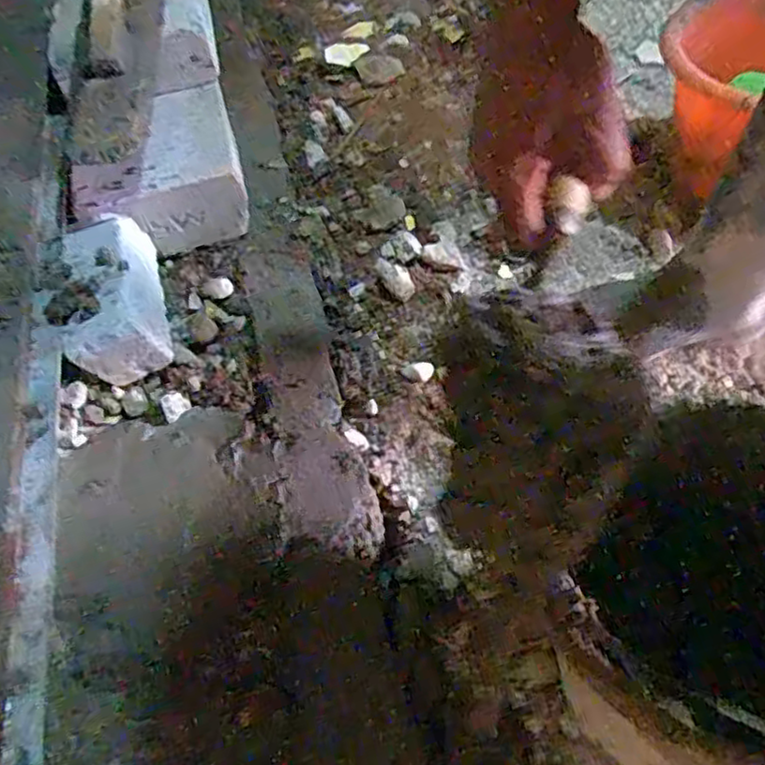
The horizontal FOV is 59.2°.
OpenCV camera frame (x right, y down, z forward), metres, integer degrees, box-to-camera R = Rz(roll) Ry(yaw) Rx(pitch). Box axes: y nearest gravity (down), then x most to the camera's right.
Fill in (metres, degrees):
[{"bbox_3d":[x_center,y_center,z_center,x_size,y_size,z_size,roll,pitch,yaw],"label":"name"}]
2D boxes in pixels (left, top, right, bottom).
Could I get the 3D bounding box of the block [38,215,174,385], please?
[{"bbox_3d":[-0.290,-0.087,0.729,0.111,0.098,0.178,-21,57,-12],"label":"block"}]

